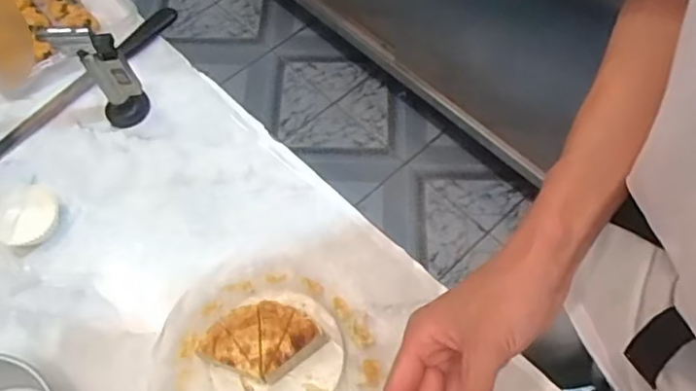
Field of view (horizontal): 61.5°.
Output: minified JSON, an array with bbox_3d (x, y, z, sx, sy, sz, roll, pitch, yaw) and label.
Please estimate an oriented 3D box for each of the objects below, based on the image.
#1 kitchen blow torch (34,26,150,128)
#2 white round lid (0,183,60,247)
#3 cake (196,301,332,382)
[{"bbox_3d":[-0.289,-0.144,0.685,0.069,0.141,0.050,25,64,14],"label":"kitchen blow torch"},{"bbox_3d":[-0.352,0.021,0.637,0.067,0.010,0.066,8,67,-20],"label":"white round lid"},{"bbox_3d":[-0.085,0.146,0.578,0.103,0.041,0.081,-39,67,-19],"label":"cake"}]

